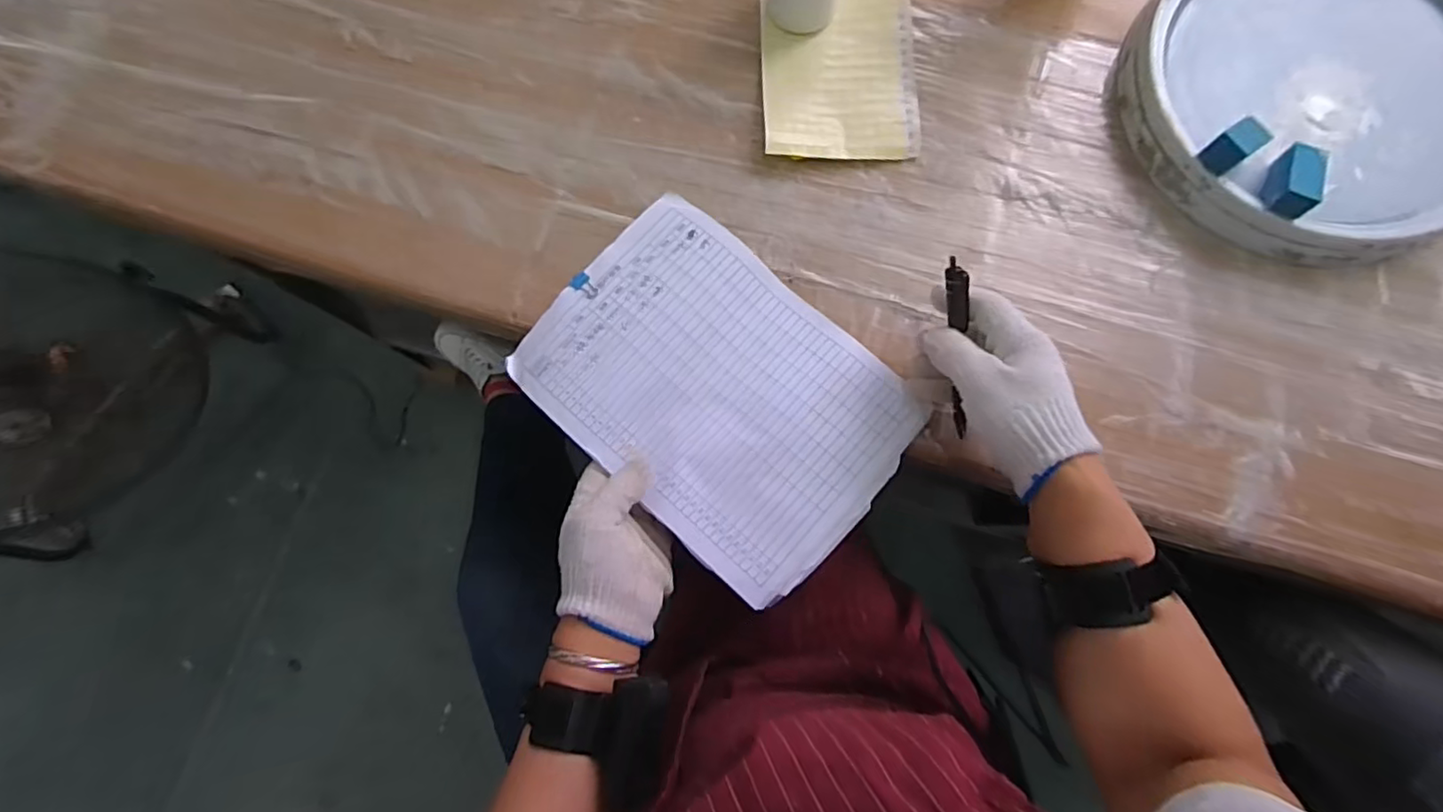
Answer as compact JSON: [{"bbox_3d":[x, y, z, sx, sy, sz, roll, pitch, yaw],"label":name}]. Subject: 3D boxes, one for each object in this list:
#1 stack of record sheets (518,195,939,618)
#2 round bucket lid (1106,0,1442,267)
[{"bbox_3d":[-0.004,-0.013,0.487,0.287,0.018,0.207,41,81,9],"label":"stack of record sheets"},{"bbox_3d":[0.505,-0.268,0.518,0.301,0.053,0.292,0,79,2],"label":"round bucket lid"}]

